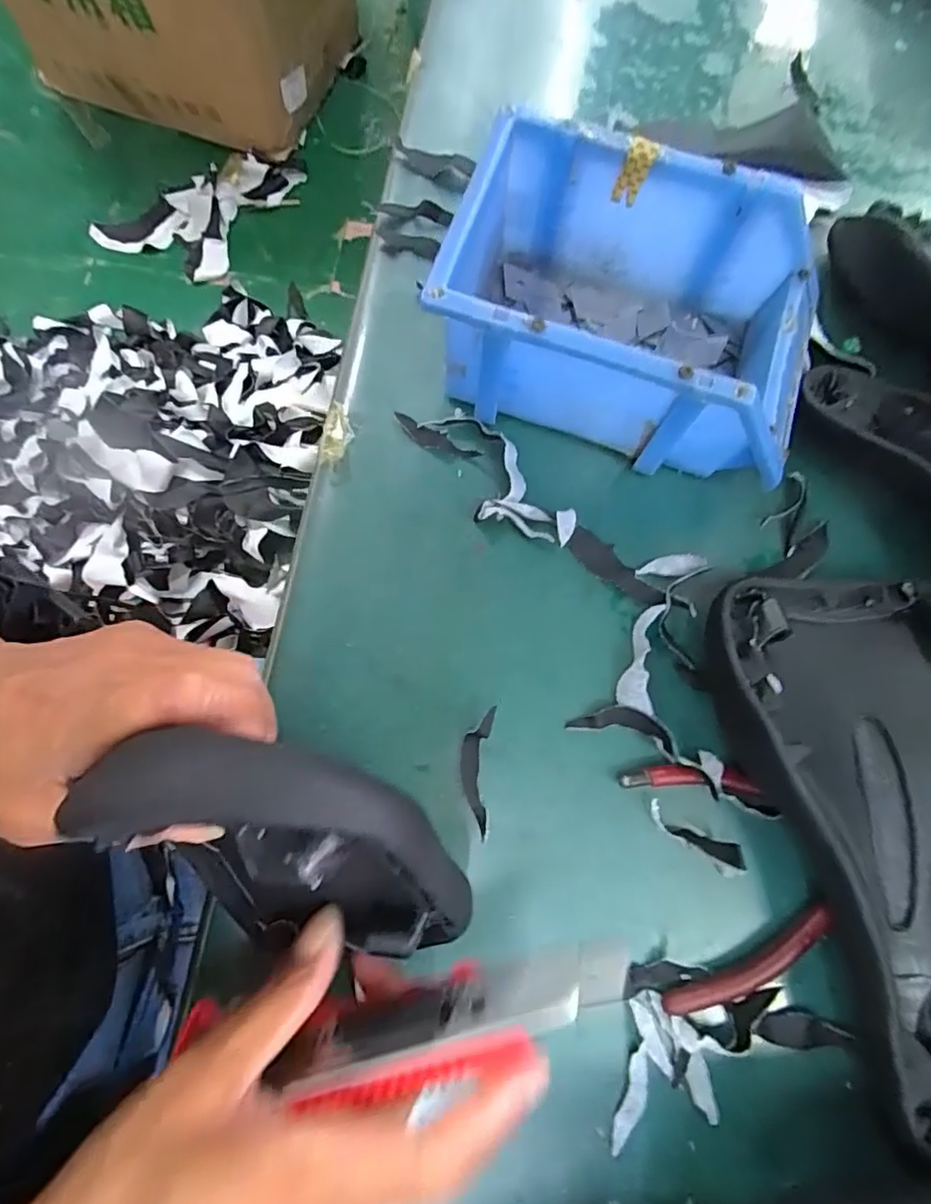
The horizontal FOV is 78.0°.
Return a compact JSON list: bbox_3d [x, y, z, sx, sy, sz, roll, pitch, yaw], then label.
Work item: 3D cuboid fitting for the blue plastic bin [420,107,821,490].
[{"bbox_3d":[0.083,-0.139,0.281,0.171,0.081,0.112,19,76,3],"label":"blue plastic bin"}]

